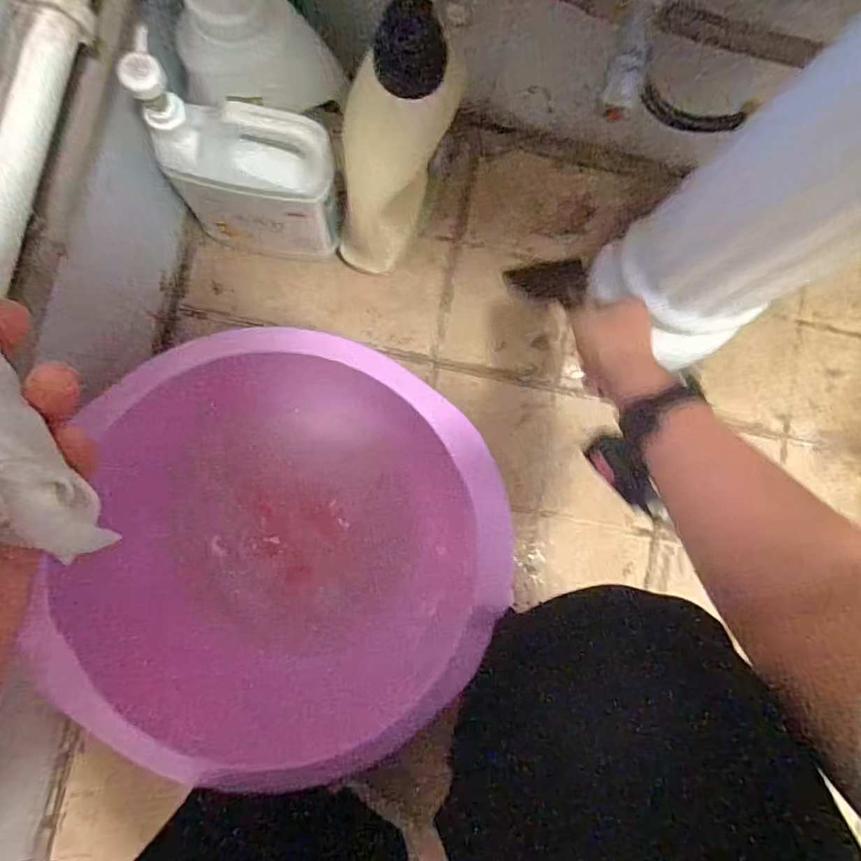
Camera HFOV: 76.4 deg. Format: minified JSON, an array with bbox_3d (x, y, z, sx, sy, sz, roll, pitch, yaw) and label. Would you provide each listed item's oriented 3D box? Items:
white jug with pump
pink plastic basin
[{"bbox_3d":[-0.154,-0.221,0.486,0.135,0.213,0.064,16,84,-5],"label":"white jug with pump"},{"bbox_3d":[-0.133,0.107,0.527,0.349,0.179,0.363,0,86,-6],"label":"pink plastic basin"}]

